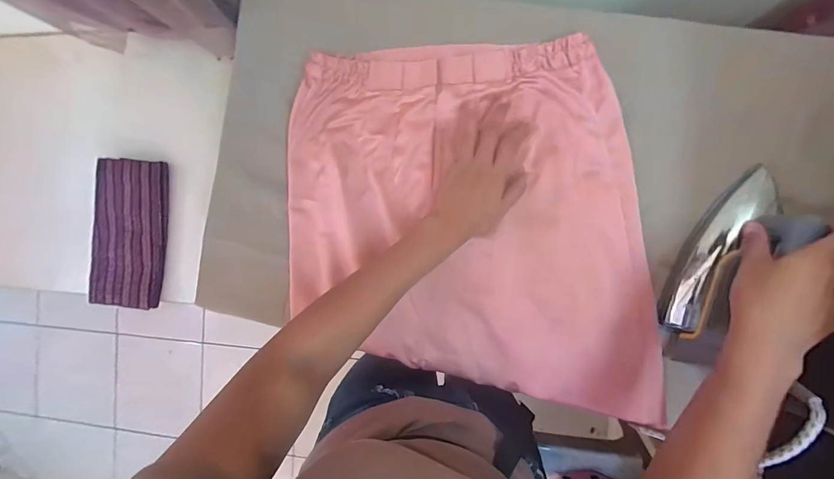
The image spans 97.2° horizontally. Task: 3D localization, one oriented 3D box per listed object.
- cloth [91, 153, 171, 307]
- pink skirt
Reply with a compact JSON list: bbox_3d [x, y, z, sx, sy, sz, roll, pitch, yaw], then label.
[{"bbox_3d":[-0.541,-0.011,0.694,0.141,0.040,0.271,7,92,8],"label":"cloth"},{"bbox_3d":[0.058,-0.022,0.460,0.455,0.029,0.420,2,91,8],"label":"pink skirt"}]

